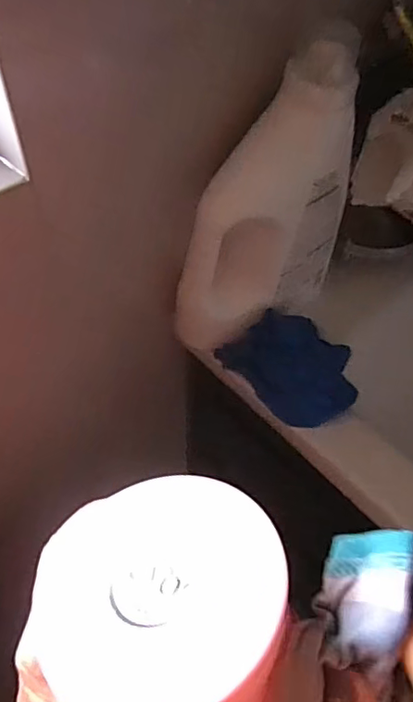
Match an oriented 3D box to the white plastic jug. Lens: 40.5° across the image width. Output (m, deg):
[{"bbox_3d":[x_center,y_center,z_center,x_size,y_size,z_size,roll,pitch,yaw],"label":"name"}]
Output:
[{"bbox_3d":[0.053,-0.131,0.524,0.090,0.270,0.163,35,59,22],"label":"white plastic jug"}]

